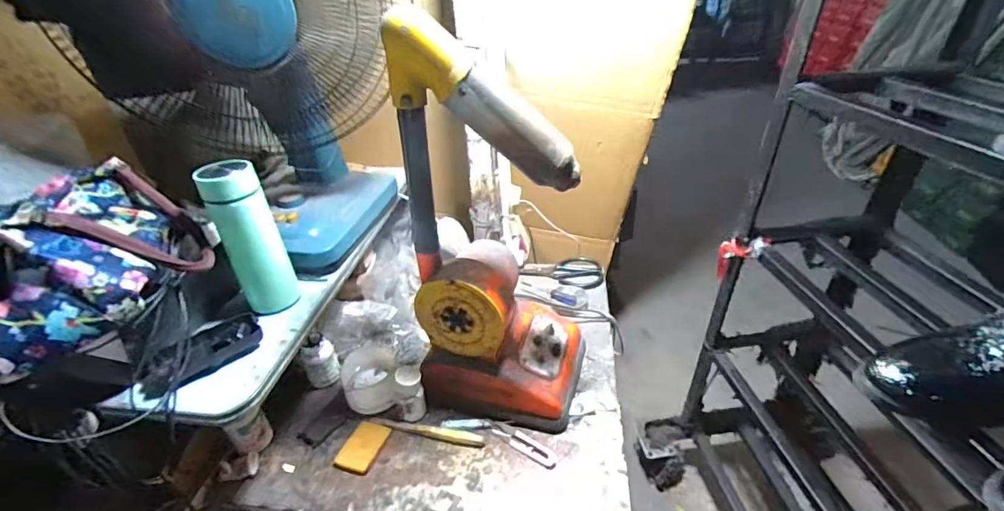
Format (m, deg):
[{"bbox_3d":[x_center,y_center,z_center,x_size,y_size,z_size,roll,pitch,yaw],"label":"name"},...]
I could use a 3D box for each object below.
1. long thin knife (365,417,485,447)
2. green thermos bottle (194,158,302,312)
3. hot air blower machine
[{"bbox_3d":[-0.114,0.256,0.651,0.180,0.006,0.021,7,36,13],"label":"long thin knife"},{"bbox_3d":[-0.315,-0.019,0.560,0.062,0.192,0.057,-24,40,-27],"label":"green thermos bottle"},{"bbox_3d":[-0.001,-0.013,0.584,0.225,0.502,0.174,6,36,12],"label":"hot air blower machine"}]

